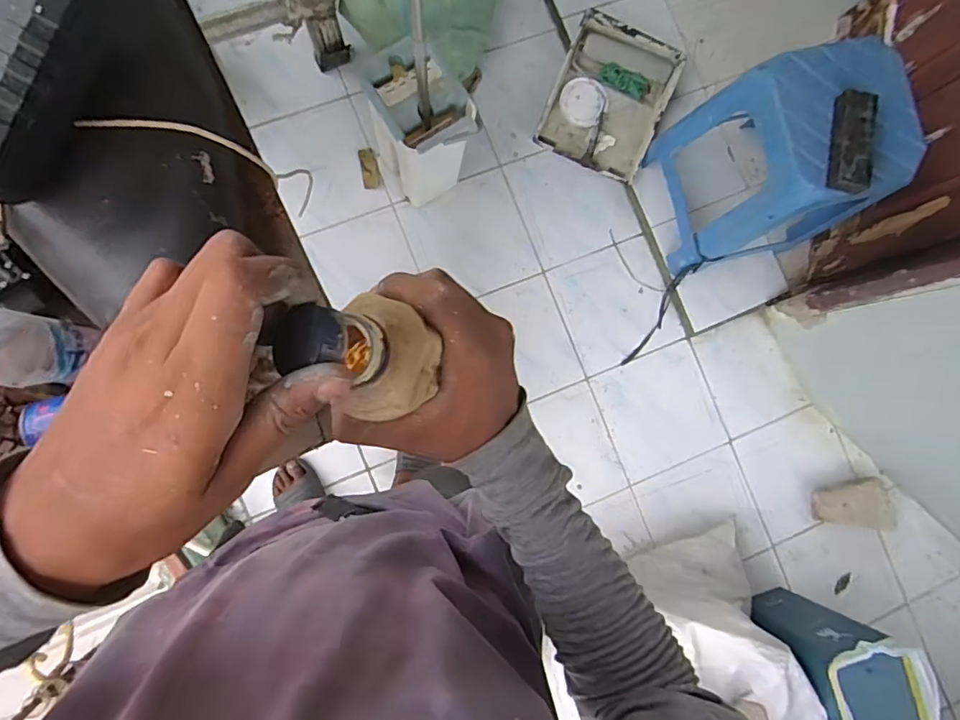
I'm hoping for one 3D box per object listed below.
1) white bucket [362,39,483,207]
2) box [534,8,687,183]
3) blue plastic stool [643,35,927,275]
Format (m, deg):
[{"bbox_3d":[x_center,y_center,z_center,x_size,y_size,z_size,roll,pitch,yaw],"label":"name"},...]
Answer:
[{"bbox_3d":[-0.135,-0.516,1.211,0.197,0.357,0.213,-35,91,-8],"label":"white bucket"},{"bbox_3d":[0.333,-0.672,1.402,0.291,0.075,0.365,22,83,-5],"label":"box"},{"bbox_3d":[0.656,-0.438,1.205,0.350,0.427,0.354,-16,88,-8],"label":"blue plastic stool"}]

